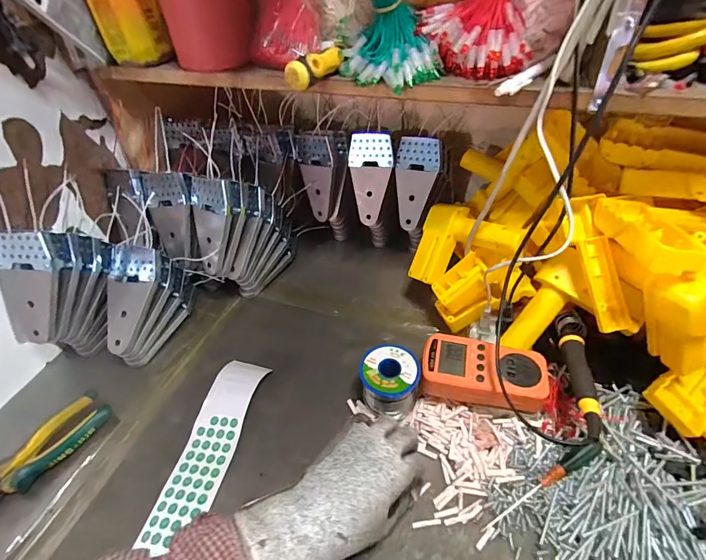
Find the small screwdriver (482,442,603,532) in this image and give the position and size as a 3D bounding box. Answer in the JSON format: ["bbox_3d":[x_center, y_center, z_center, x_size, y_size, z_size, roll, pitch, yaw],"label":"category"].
[{"bbox_3d":[0.186,0.200,0.369,0.143,0.017,0.015,-30,47,-9],"label":"small screwdriver"}]

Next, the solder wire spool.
[{"bbox_3d":[0.043,0.118,0.438,0.063,0.061,0.060,-1,42,1],"label":"solder wire spool"}]

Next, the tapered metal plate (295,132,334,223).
[{"bbox_3d":[-0.056,-0.159,0.594,0.064,0.133,0.012,16,33,33],"label":"tapered metal plate"}]

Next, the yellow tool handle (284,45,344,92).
[{"bbox_3d":[-0.036,-0.215,0.381,0.024,0.025,0.068,26,50,28],"label":"yellow tool handle"}]

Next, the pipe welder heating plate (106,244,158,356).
[{"bbox_3d":[-0.295,0.022,0.497,0.068,0.016,0.146,-1,76,12],"label":"pipe welder heating plate"}]

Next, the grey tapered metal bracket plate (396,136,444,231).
[{"bbox_3d":[0.095,-0.147,0.580,0.066,0.135,0.010,14,21,17],"label":"grey tapered metal bracket plate"}]

